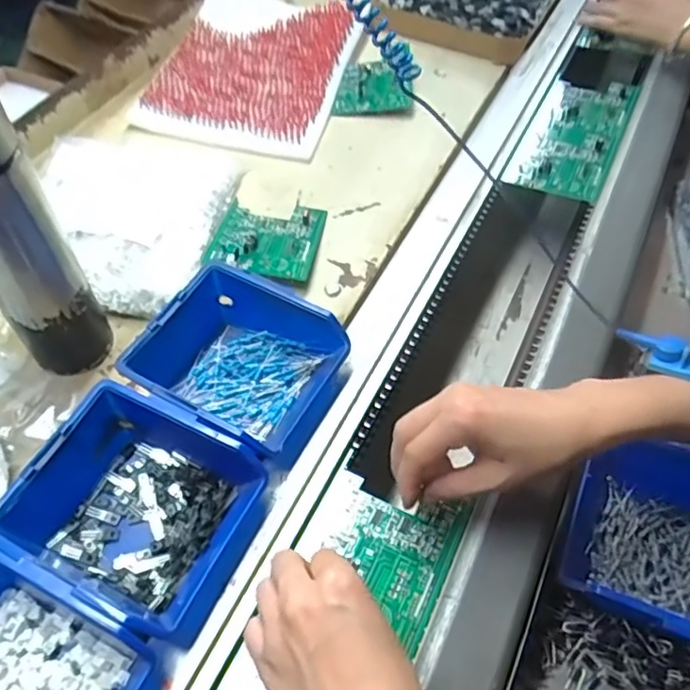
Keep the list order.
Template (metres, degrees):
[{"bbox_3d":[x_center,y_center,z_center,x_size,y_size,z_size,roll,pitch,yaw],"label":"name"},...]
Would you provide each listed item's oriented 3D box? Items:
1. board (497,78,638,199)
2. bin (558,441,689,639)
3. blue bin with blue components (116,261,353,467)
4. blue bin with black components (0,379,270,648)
[{"bbox_3d":[0.253,-0.233,0.646,0.096,0.024,0.210,22,58,19],"label":"board"},{"bbox_3d":[0.222,0.129,0.383,0.131,0.058,0.130,20,57,18],"label":"bin"},{"bbox_3d":[-0.079,0.014,0.445,0.142,0.064,0.122,25,59,20],"label":"blue bin with blue components"},{"bbox_3d":[-0.133,0.105,0.378,0.136,0.066,0.119,19,57,17],"label":"blue bin with black components"}]

